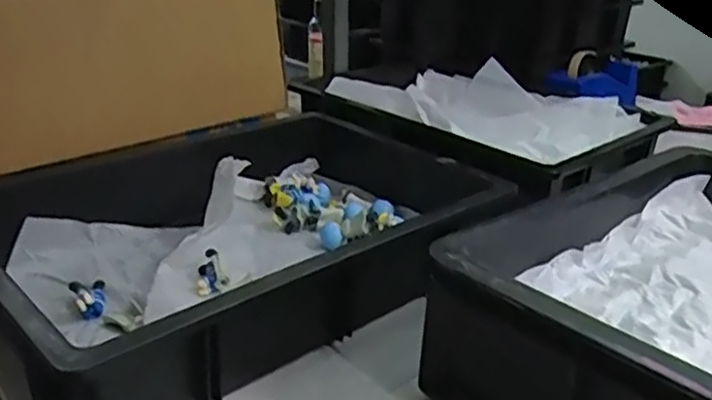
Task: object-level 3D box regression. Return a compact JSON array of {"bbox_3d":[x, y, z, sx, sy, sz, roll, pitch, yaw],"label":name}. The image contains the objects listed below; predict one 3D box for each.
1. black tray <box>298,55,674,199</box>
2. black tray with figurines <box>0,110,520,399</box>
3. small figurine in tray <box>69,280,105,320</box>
[{"bbox_3d":[0.157,-0.114,0.978,0.300,0.104,0.473,-18,31,-38],"label":"black tray"},{"bbox_3d":[-0.109,0.009,0.662,0.474,0.093,0.341,-20,32,-40],"label":"black tray with figurines"},{"bbox_3d":[-0.230,0.084,0.594,0.027,0.022,0.049,-11,27,-26],"label":"small figurine in tray"}]

